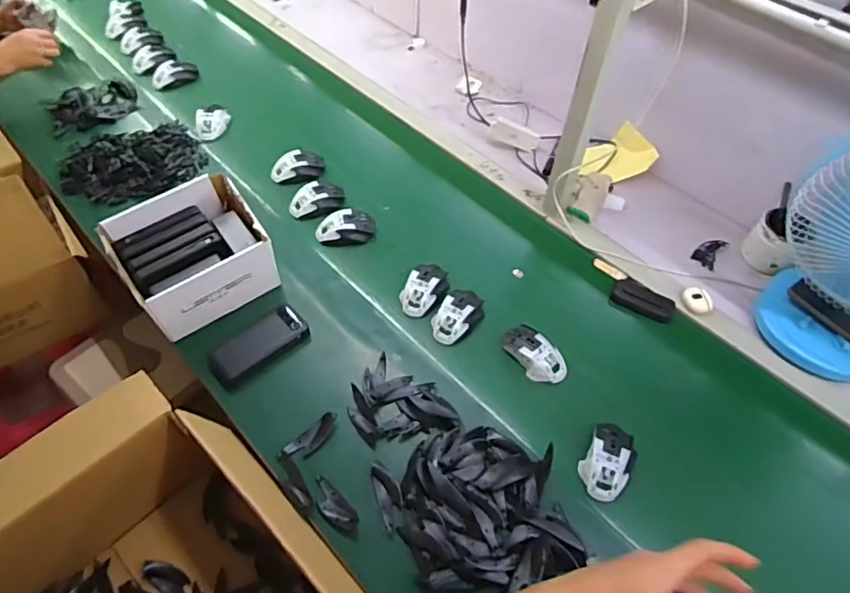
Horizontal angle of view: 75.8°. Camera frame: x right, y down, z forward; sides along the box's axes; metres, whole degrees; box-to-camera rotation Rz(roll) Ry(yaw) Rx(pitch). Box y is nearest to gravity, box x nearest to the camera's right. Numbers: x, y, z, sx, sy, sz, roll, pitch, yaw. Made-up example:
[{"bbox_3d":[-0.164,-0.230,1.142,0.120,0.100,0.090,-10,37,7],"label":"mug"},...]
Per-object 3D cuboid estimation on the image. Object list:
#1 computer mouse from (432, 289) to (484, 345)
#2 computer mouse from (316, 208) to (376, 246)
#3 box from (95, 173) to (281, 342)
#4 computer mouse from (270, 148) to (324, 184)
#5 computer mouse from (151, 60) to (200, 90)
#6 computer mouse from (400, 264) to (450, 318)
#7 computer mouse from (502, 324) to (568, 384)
[{"bbox_3d":[0.058,0.031,0.957,0.077,0.041,0.113,26,56,17],"label":"computer mouse"},{"bbox_3d":[-0.156,-0.137,1.079,0.113,0.034,0.062,-4,53,-6],"label":"computer mouse"},{"bbox_3d":[-0.413,-0.073,0.980,0.236,0.118,0.238,-32,60,-23],"label":"box"},{"bbox_3d":[-0.275,-0.277,1.185,0.110,0.041,0.073,-5,53,-6],"label":"computer mouse"},{"bbox_3d":[-0.638,-0.567,1.387,0.065,0.040,0.121,34,59,21],"label":"computer mouse"},{"bbox_3d":[0.002,-0.014,0.993,0.072,0.038,0.118,21,55,13],"label":"computer mouse"},{"bbox_3d":[0.183,0.094,0.922,0.060,0.039,0.119,-30,60,-23],"label":"computer mouse"}]

